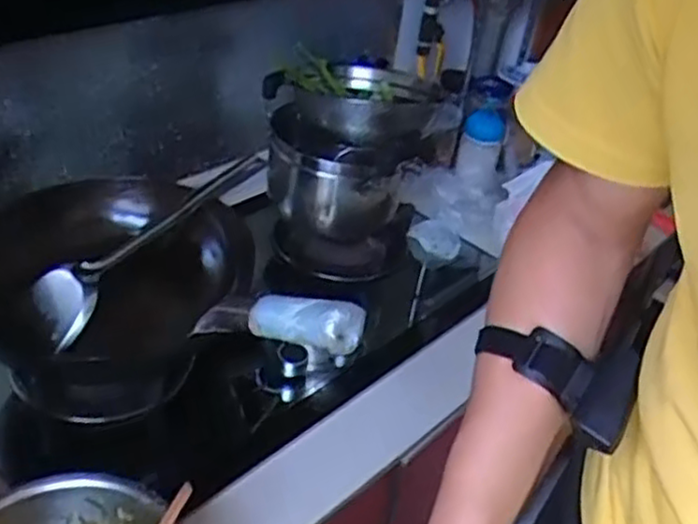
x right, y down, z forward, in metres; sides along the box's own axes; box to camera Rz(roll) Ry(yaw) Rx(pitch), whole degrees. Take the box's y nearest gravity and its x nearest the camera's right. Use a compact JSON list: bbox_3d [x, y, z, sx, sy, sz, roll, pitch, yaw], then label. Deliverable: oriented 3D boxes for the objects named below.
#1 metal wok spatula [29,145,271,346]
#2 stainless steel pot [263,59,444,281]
[{"bbox_3d":[-0.221,-0.034,0.862,0.343,0.043,0.074,-39,55,-24],"label":"metal wok spatula"},{"bbox_3d":[-0.005,-0.144,1.017,0.217,0.300,0.189,4,36,-5],"label":"stainless steel pot"}]

